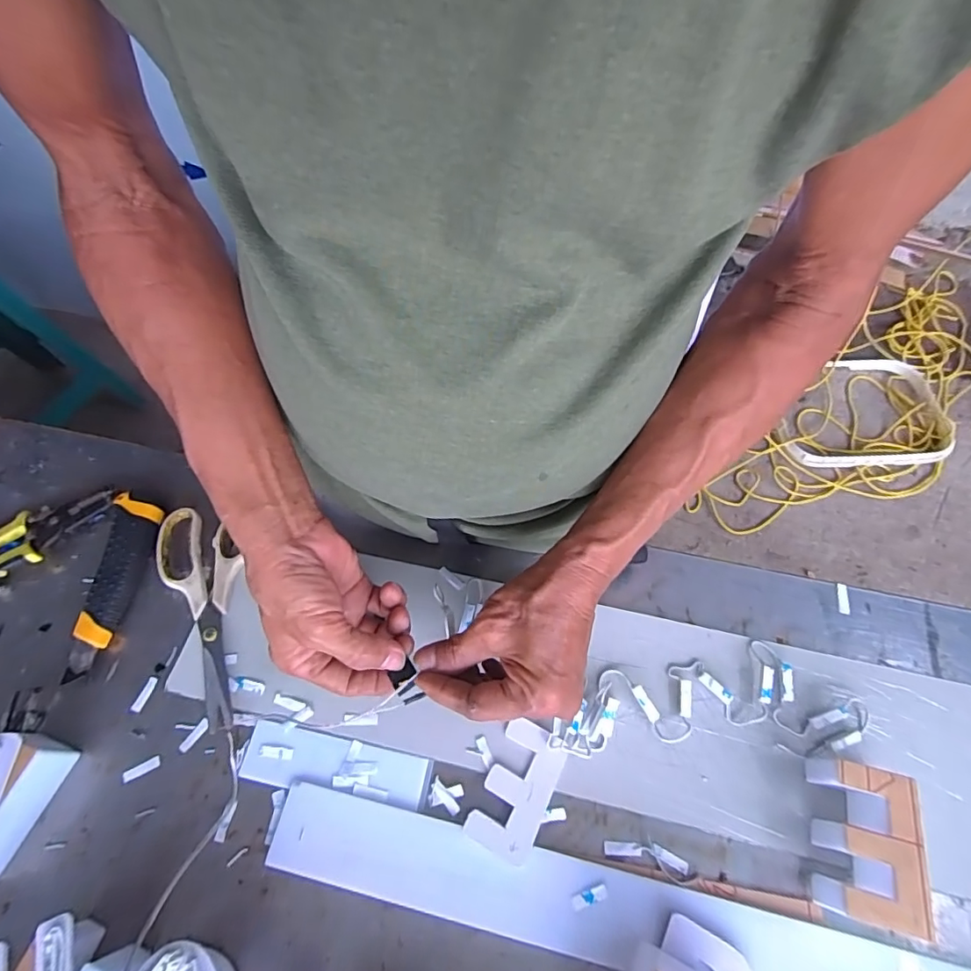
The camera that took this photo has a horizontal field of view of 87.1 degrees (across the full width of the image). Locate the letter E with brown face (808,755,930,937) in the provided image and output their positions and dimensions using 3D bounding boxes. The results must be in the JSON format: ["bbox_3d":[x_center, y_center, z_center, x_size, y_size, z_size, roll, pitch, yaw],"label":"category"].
[{"bbox_3d":[0.241,0.226,0.326,0.045,0.045,0.082,12,64,7],"label":"letter E with brown face"}]

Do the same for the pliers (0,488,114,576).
[{"bbox_3d":[-0.410,0.048,0.448,0.154,0.021,0.061,-37,68,-17],"label":"pliers"}]

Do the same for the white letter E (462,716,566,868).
[{"bbox_3d":[0.023,0.212,0.358,0.046,0.005,0.081,24,66,12],"label":"white letter E"}]

